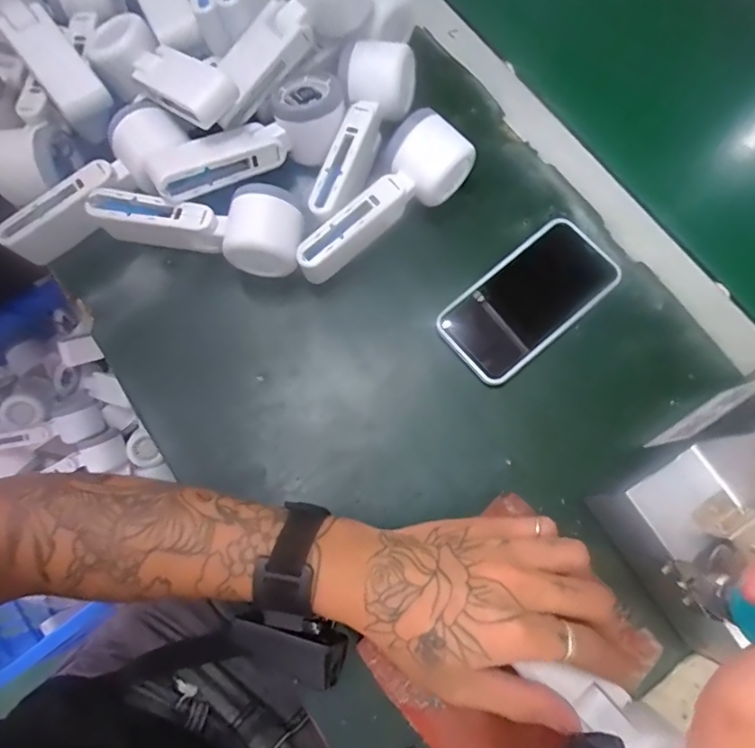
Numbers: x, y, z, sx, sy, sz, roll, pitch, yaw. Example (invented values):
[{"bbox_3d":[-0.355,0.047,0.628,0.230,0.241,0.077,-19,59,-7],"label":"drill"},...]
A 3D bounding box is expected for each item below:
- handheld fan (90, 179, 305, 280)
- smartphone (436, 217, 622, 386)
[{"bbox_3d":[-0.139,-0.119,0.404,0.162,0.051,0.059,14,75,5],"label":"handheld fan"},{"bbox_3d":[0.120,-0.060,0.402,0.143,0.012,0.076,-41,78,-10],"label":"smartphone"}]

